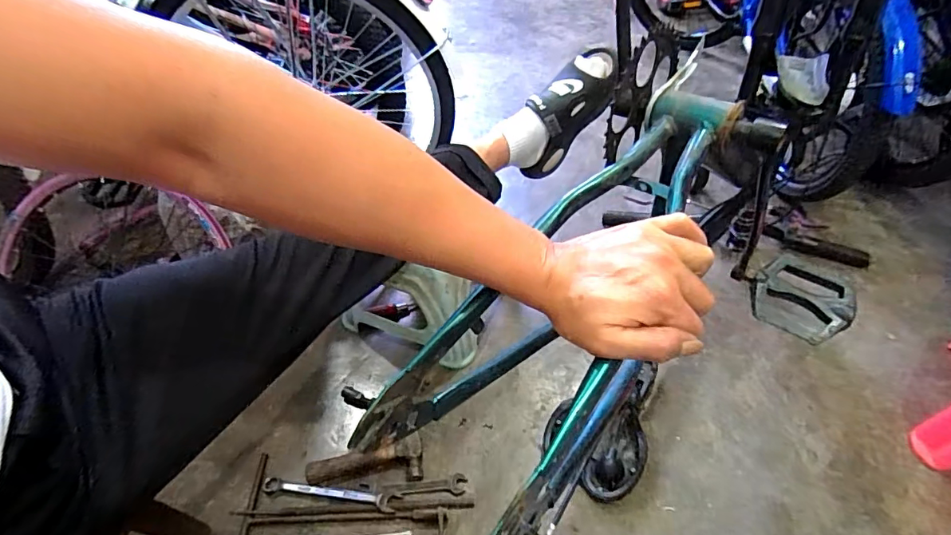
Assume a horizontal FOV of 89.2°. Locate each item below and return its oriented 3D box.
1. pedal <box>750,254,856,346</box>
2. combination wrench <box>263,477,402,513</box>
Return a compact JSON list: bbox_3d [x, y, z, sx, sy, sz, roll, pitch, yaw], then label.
[{"bbox_3d":[0.321,0.031,0.479,0.087,0.027,0.073,29,77,23],"label":"pedal"},{"bbox_3d":[-0.219,0.336,0.715,0.208,0.016,0.025,3,47,9],"label":"combination wrench"}]

